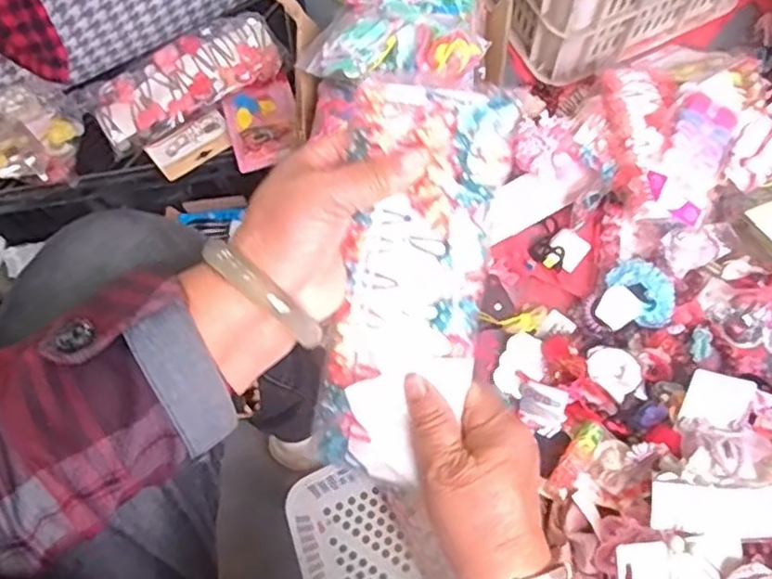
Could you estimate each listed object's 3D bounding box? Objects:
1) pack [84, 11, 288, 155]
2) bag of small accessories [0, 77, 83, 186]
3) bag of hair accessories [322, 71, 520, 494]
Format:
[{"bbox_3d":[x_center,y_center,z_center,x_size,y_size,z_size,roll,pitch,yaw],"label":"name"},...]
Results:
[{"bbox_3d":[-0.224,-0.237,0.752,0.212,0.026,0.088,-30,71,-8],"label":"pack"},{"bbox_3d":[-0.393,-0.166,0.719,0.111,0.053,0.106,-12,70,-2],"label":"bag of small accessories"},{"bbox_3d":[0.010,0.001,0.360,0.089,0.036,0.214,15,100,8],"label":"bag of hair accessories"}]

